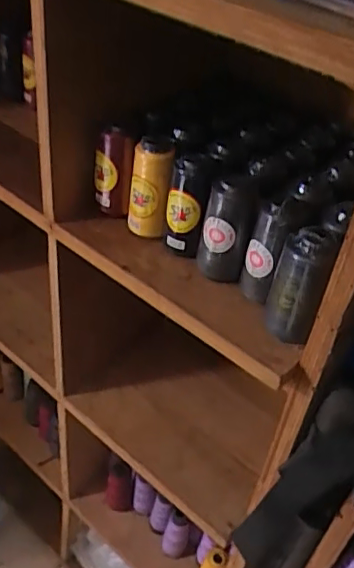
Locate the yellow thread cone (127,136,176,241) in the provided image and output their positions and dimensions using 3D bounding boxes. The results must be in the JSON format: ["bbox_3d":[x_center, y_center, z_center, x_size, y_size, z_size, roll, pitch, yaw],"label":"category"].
[{"bbox_3d":[-0.031,-0.104,0.613,0.042,0.108,0.035,1,41,-8],"label":"yellow thread cone"}]

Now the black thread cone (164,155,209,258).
[{"bbox_3d":[0.009,-0.083,0.595,0.043,0.108,0.037,7,41,-1],"label":"black thread cone"}]

